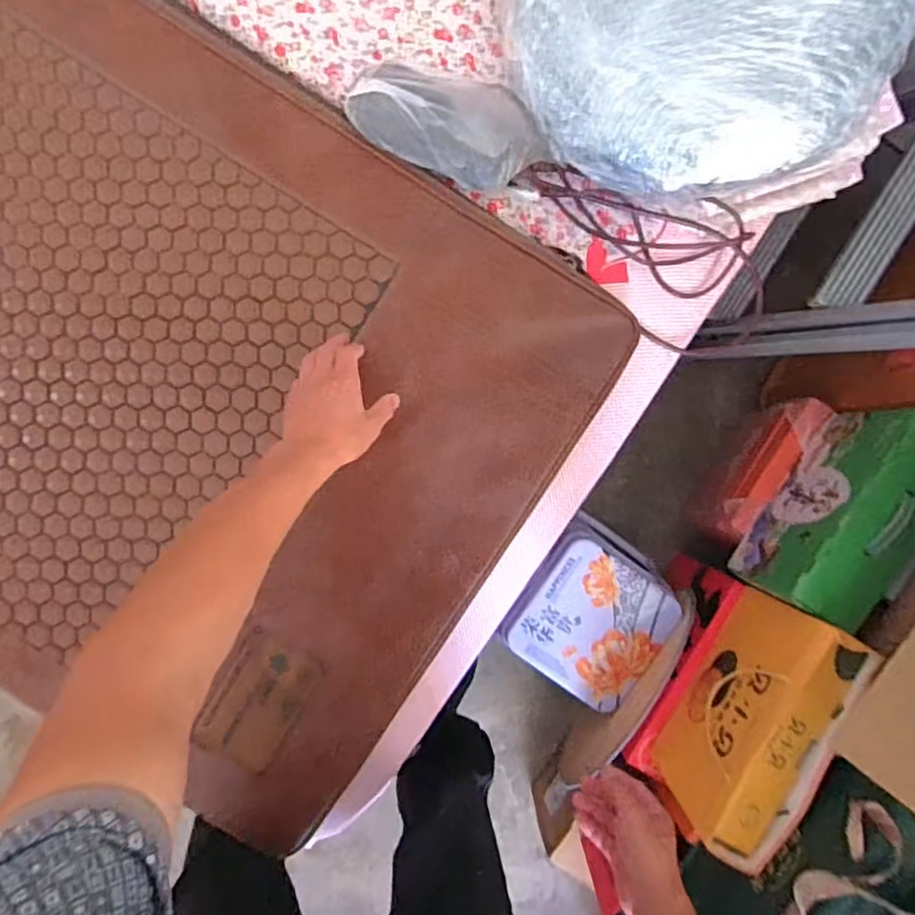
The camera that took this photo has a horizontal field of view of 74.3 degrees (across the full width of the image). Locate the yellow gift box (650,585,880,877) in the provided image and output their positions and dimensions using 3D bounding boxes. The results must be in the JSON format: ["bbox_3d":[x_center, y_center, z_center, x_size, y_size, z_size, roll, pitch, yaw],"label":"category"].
[{"bbox_3d":[0.444,0.396,0.927,0.090,0.233,0.362,28,91,-3],"label":"yellow gift box"}]

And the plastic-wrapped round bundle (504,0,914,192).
[{"bbox_3d":[0.273,-0.521,0.669,0.410,0.121,0.400,31,106,-3],"label":"plastic-wrapped round bundle"}]

